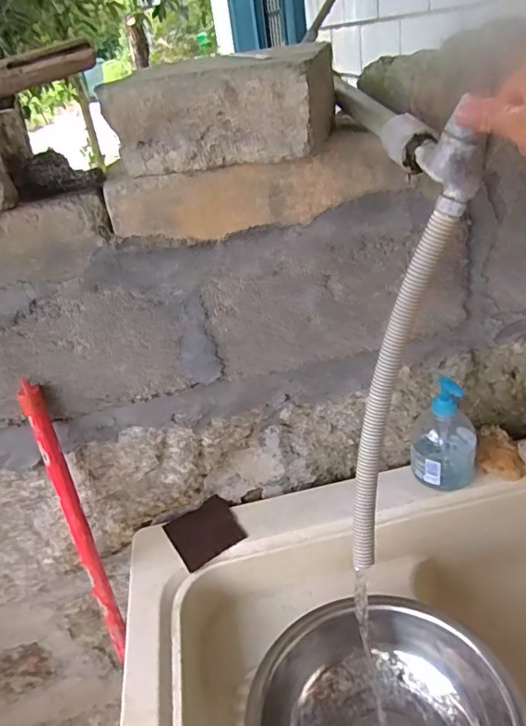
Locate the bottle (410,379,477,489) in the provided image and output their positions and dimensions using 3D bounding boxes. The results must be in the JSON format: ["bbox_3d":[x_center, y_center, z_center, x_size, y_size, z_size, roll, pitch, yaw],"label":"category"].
[{"bbox_3d":[0.249,0.089,0.711,0.088,0.149,0.081,6,34,21],"label":"bottle"}]

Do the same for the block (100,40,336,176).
[{"bbox_3d":[-0.036,-0.252,0.513,0.194,0.088,0.119,3,33,17],"label":"block"}]

